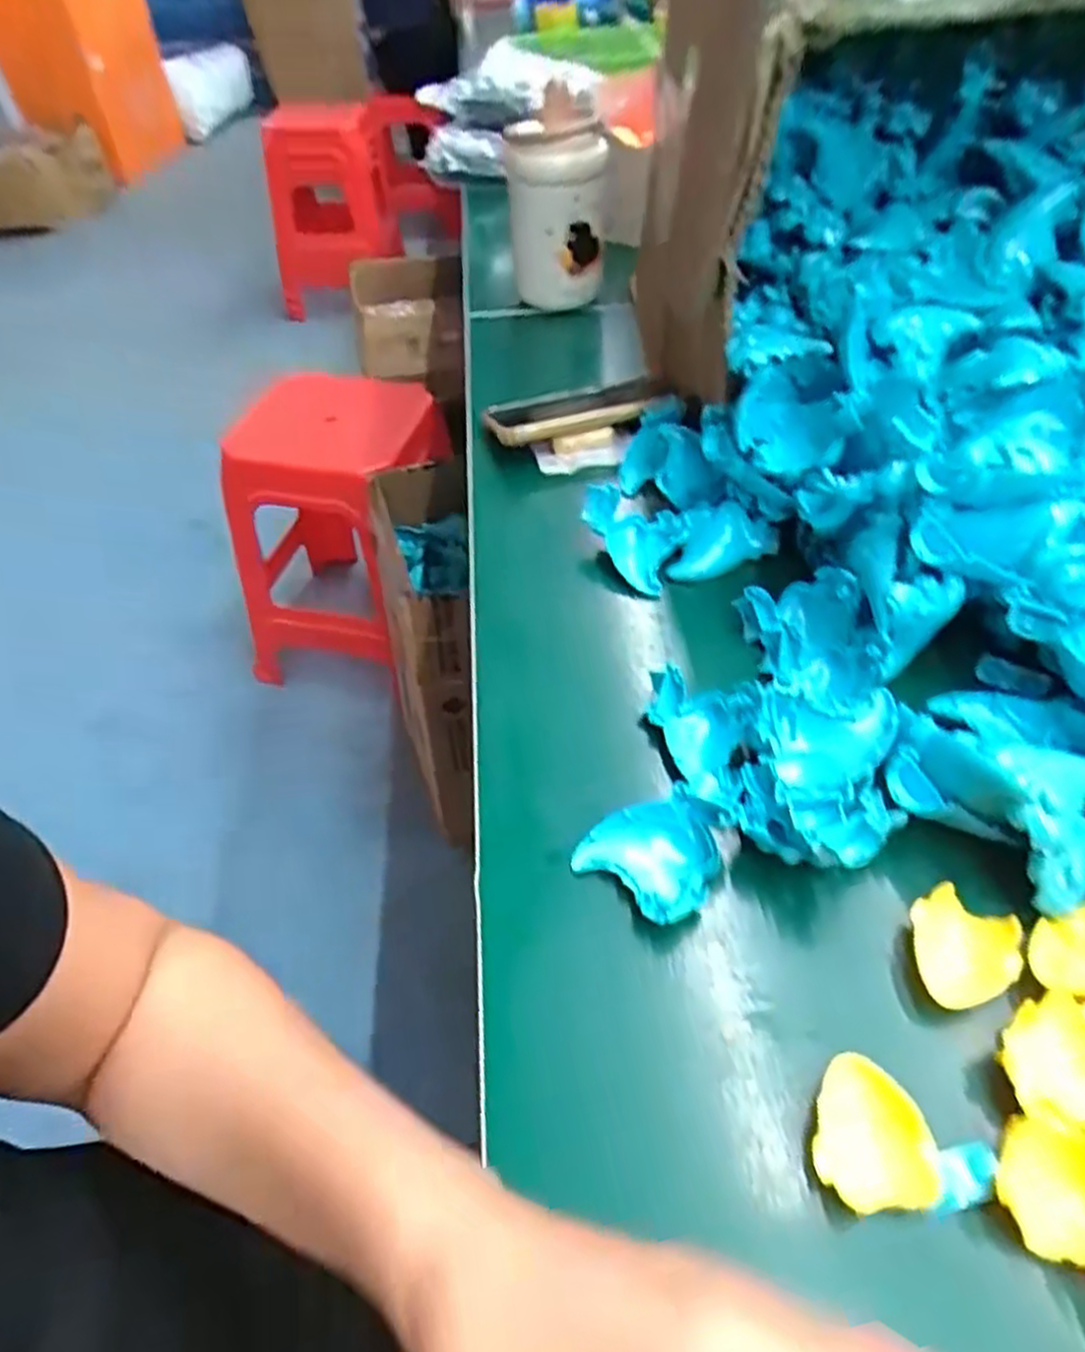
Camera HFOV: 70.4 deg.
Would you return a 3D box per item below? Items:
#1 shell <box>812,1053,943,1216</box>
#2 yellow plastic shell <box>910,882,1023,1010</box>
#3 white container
[{"bbox_3d":[0.113,0.161,0.269,0.038,0.018,0.045,-3,47,-1],"label":"shell"},{"bbox_3d":[0.170,0.109,0.307,0.039,0.011,0.044,5,47,6],"label":"yellow plastic shell"},{"bbox_3d":[0.013,-0.421,0.714,0.085,0.138,0.098,1,47,3],"label":"white container"}]

